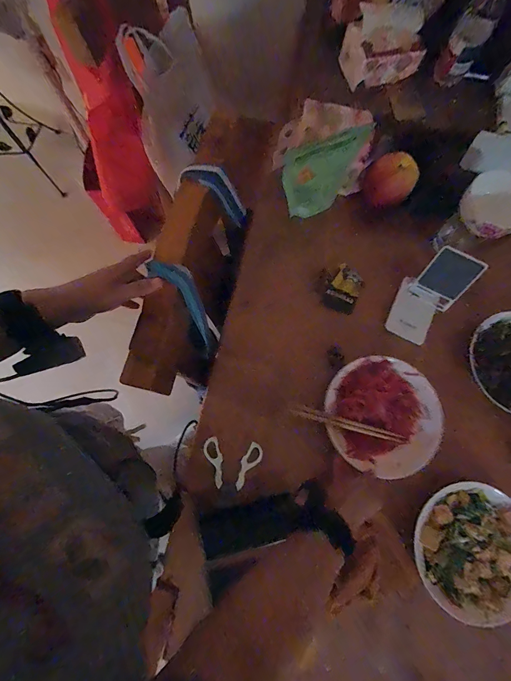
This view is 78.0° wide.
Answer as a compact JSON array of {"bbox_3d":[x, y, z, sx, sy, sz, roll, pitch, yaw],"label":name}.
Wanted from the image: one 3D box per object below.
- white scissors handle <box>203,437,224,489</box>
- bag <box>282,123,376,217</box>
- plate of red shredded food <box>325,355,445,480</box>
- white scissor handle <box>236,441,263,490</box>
[{"bbox_3d":[-0.069,0.213,0.555,0.028,0.004,0.081,-21,74,-10],"label":"white scissors handle"},{"bbox_3d":[0.130,-0.309,0.601,0.160,0.160,0.029,-18,79,-8],"label":"bag"},{"bbox_3d":[0.230,0.131,0.558,0.202,0.030,0.195,0,76,1],"label":"plate of red shredded food"},{"bbox_3d":[-0.015,0.220,0.556,0.029,0.013,0.078,36,79,9],"label":"white scissor handle"}]

